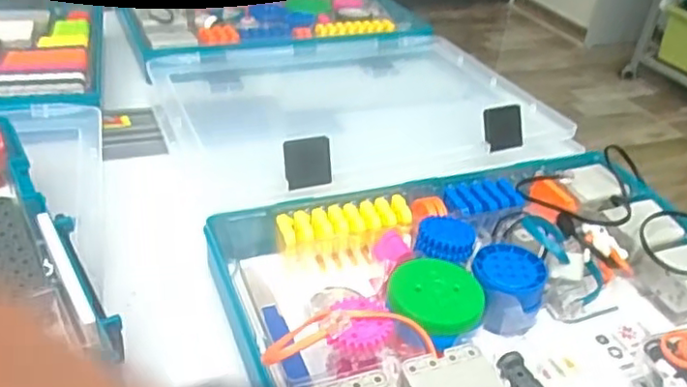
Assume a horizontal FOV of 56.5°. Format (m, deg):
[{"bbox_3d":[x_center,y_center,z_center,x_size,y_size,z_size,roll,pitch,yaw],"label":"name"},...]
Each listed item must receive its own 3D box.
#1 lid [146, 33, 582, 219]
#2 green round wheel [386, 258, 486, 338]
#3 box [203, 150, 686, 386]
[{"bbox_3d":[0.005,-0.098,0.650,0.368,0.056,0.274,-6,36,-17],"label":"lid"},{"bbox_3d":[0.058,0.063,0.403,0.058,0.005,0.063,4,34,-3],"label":"green round wheel"},{"bbox_3d":[0.119,0.072,0.430,0.330,0.048,0.271,-12,38,-25],"label":"box"}]

